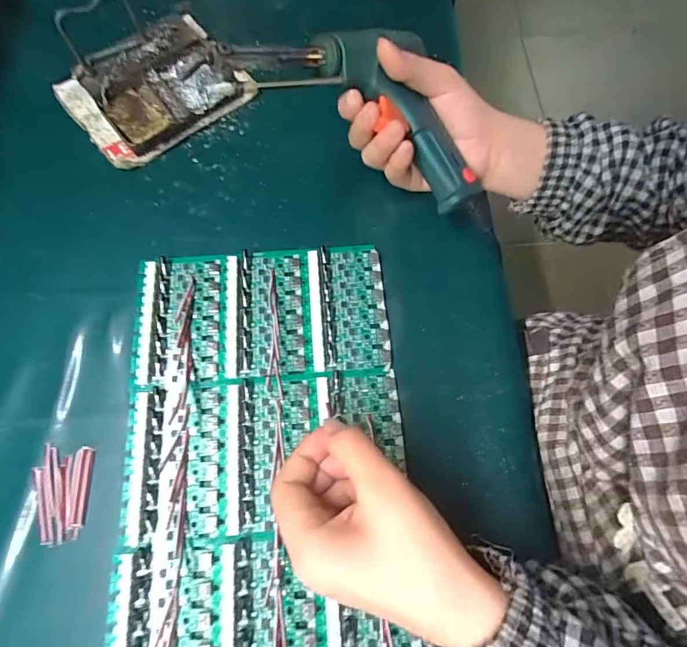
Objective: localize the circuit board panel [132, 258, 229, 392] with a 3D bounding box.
[{"bbox_3d":[-0.121,-0.004,0.313,0.066,0.009,0.102,-4,71,-2],"label":"circuit board panel"}]

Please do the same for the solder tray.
[{"bbox_3d":[-0.170,-0.214,0.377,0.147,0.032,0.111,-34,75,-11],"label":"solder tray"}]

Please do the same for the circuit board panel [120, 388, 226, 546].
[{"bbox_3d":[-0.113,0.093,0.281,0.068,0.004,0.097,-5,71,-2],"label":"circuit board panel"}]

